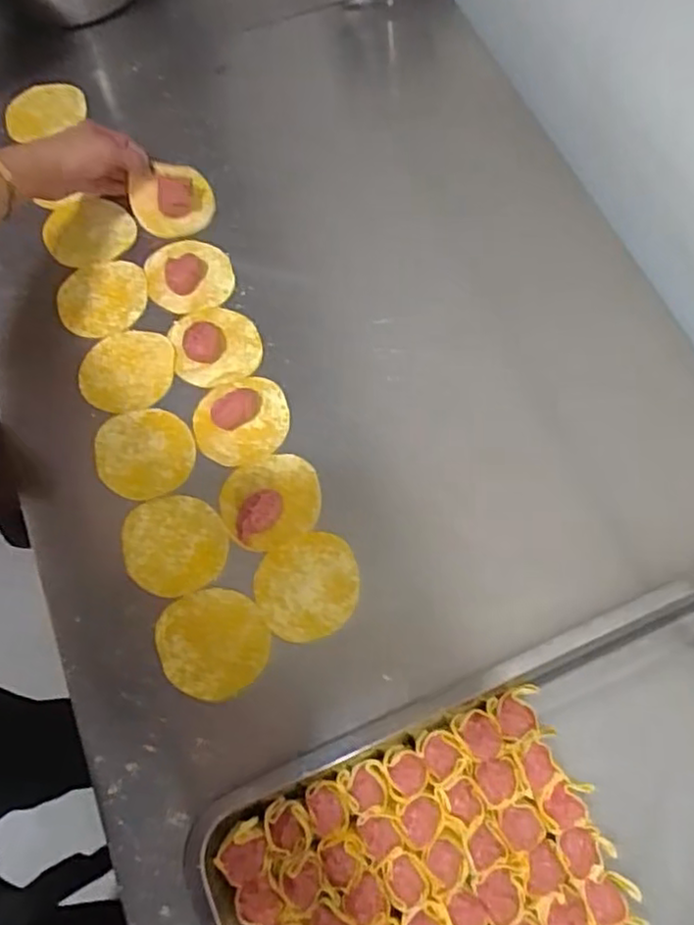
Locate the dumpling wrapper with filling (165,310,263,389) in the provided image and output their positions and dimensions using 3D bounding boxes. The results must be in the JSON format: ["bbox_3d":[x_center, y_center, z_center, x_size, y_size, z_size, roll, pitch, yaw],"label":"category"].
[{"bbox_3d":[-0.121,-0.110,0.622,0.079,0.030,0.082,0,68,1],"label":"dumpling wrapper with filling"}]

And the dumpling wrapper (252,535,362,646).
[{"bbox_3d":[-0.030,0.100,0.546,0.082,0.004,0.077,-1,70,4],"label":"dumpling wrapper"}]

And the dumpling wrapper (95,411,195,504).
[{"bbox_3d":[-0.175,-0.008,0.591,0.084,0.006,0.079,-1,71,3],"label":"dumpling wrapper"}]

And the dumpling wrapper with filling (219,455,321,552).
[{"bbox_3d":[-0.064,0.029,0.564,0.083,0.030,0.075,-19,69,-6],"label":"dumpling wrapper with filling"}]

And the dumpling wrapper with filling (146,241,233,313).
[{"bbox_3d":[-0.153,-0.180,0.659,0.082,0.018,0.076,2,68,2],"label":"dumpling wrapper with filling"}]

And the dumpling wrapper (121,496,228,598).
[{"bbox_3d":[-0.142,0.068,0.560,0.083,0.006,0.080,2,70,0],"label":"dumpling wrapper"}]

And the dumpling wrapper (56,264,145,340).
[{"bbox_3d":[-0.233,-0.156,0.649,0.079,0.005,0.078,0,73,-4],"label":"dumpling wrapper"}]

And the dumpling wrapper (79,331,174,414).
[{"bbox_3d":[-0.201,-0.084,0.626,0.081,0.009,0.080,1,68,2],"label":"dumpling wrapper"}]

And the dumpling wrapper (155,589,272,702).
[{"bbox_3d":[-0.103,0.140,0.530,0.082,0.004,0.082,-1,71,3],"label":"dumpling wrapper"}]

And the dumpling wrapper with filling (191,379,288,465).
[{"bbox_3d":[-0.093,-0.038,0.595,0.083,0.021,0.076,0,68,1],"label":"dumpling wrapper with filling"}]

